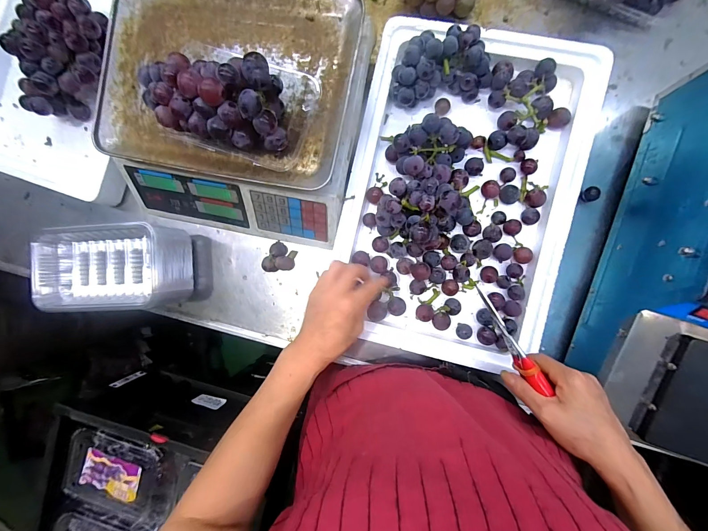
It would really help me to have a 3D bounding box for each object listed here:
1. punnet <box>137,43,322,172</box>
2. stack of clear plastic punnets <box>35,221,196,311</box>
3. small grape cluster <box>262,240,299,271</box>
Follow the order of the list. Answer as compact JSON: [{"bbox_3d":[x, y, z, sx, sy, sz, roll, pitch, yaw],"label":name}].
[{"bbox_3d":[-0.142,-0.190,0.341,0.168,0.088,0.114,19,92,6],"label":"punnet"},{"bbox_3d":[-0.353,0.003,0.466,0.189,0.100,0.115,-2,90,6],"label":"stack of clear plastic punnets"},{"bbox_3d":[-0.113,-0.008,0.473,0.041,0.027,0.047,28,93,6],"label":"small grape cluster"}]

